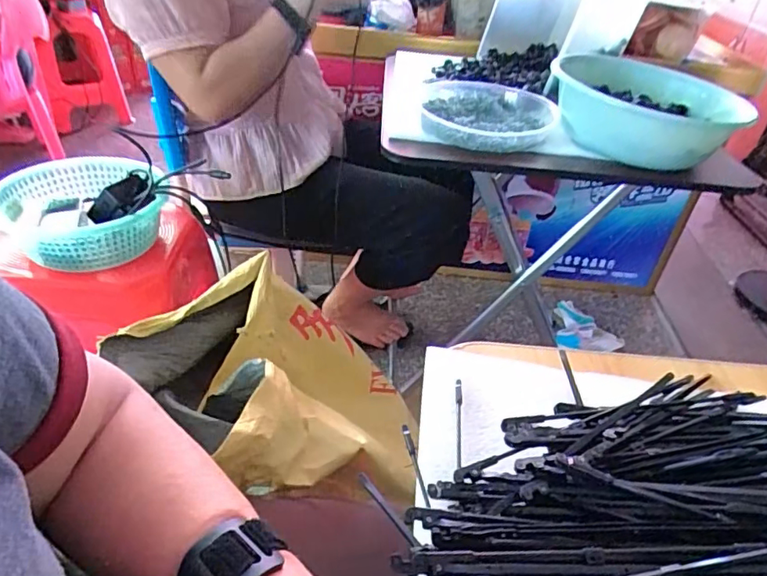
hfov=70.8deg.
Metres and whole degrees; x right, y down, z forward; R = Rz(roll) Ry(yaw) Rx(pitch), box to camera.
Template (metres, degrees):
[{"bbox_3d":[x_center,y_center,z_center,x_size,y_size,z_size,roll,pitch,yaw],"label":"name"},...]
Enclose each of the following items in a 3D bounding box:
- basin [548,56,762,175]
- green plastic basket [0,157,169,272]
[{"bbox_3d":[0.410,-0.287,0.861,0.288,0.094,0.218,20,41,17],"label":"basin"},{"bbox_3d":[-0.453,-0.121,0.829,0.224,0.081,0.231,-7,39,-17],"label":"green plastic basket"}]

